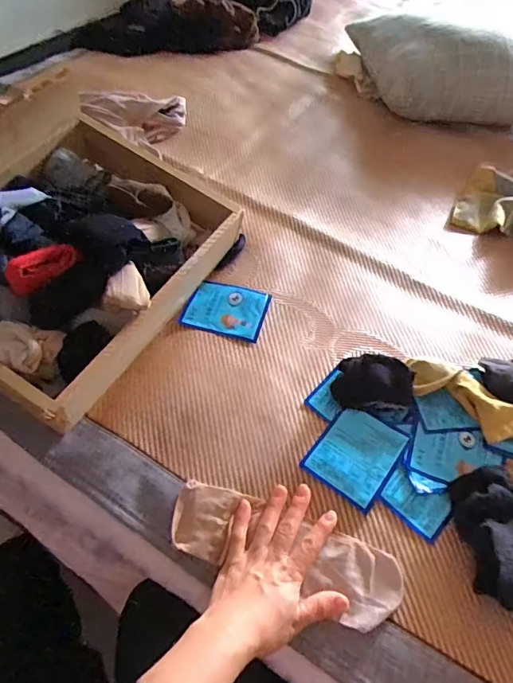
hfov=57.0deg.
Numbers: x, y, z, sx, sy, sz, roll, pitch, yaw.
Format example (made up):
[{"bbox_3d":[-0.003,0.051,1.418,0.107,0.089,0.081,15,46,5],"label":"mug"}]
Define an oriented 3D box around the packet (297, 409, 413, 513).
[{"bbox_3d":[0.116,0.129,0.546,0.087,0.006,0.107,32,57,19],"label":"packet"}]

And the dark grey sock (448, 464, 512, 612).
[{"bbox_3d":[0.242,0.193,0.474,0.071,0.052,0.139,7,54,2],"label":"dark grey sock"}]

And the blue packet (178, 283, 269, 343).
[{"bbox_3d":[-0.041,-0.047,0.658,0.108,0.009,0.095,16,53,7],"label":"blue packet"}]

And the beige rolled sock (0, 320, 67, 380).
[{"bbox_3d":[-0.254,0.006,0.529,0.075,0.070,0.051,-31,63,-25],"label":"beige rolled sock"}]

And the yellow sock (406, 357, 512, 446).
[{"bbox_3d":[0.259,0.072,0.570,0.163,0.026,0.058,37,59,21],"label":"yellow sock"}]

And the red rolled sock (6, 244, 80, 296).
[{"bbox_3d":[-0.244,-0.087,0.538,0.032,0.034,0.081,37,59,21],"label":"red rolled sock"}]

